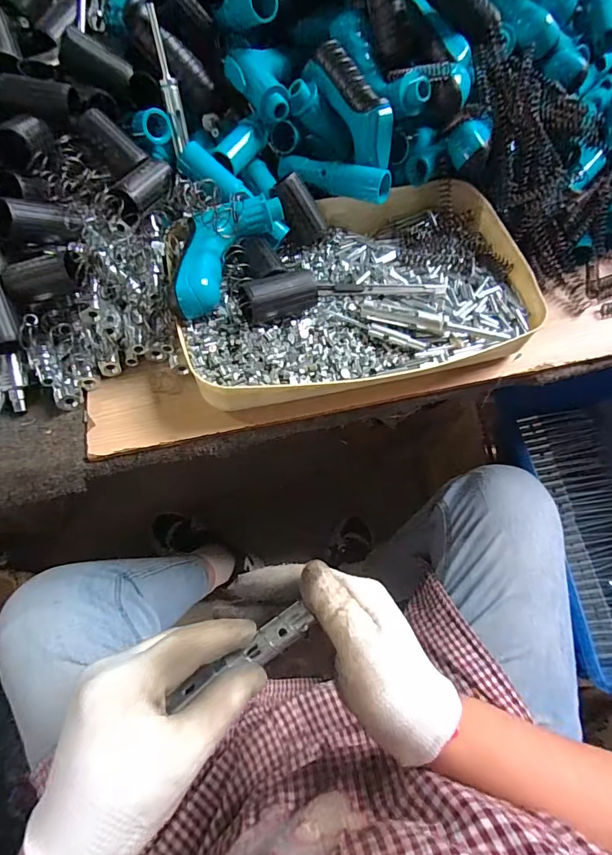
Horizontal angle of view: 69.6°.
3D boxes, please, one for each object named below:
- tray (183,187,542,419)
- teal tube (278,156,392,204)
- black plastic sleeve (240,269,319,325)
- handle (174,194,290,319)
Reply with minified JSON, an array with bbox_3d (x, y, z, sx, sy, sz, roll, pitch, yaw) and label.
[{"bbox_3d":[0.044,-0.145,0.430,0.323,0.044,0.244,-13,63,-9],"label":"tray"},{"bbox_3d":[0.026,-0.252,0.442,0.119,0.027,0.022,22,64,9],"label":"teal tube"},{"bbox_3d":[-0.024,-0.111,0.373,0.065,0.034,0.031,-24,65,-14],"label":"black plastic sleeve"},{"bbox_3d":[-0.075,-0.158,0.392,0.053,0.042,0.143,26,64,11],"label":"handle"}]

